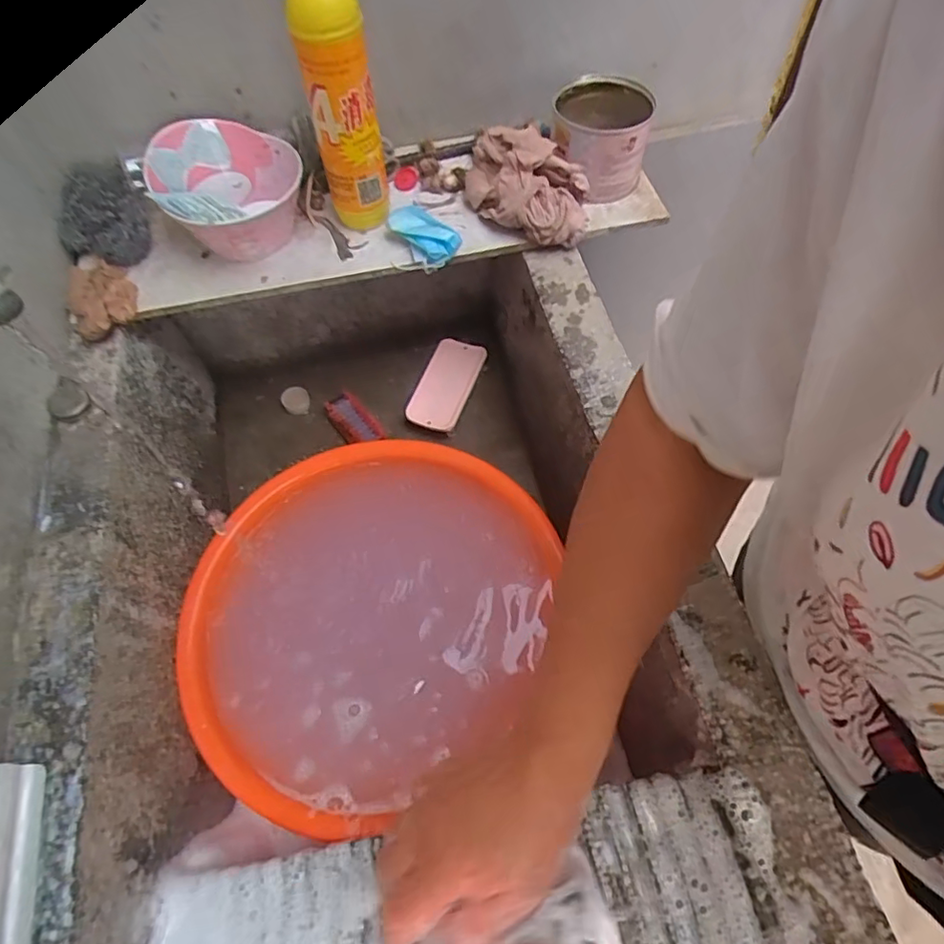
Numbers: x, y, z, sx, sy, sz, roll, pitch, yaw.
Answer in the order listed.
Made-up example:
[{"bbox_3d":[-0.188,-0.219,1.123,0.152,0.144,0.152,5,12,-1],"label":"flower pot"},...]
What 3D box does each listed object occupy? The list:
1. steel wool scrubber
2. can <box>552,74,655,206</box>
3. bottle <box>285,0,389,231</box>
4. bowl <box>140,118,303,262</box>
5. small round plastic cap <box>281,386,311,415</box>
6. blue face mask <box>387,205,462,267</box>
[{"bbox_3d":[-0.369,-0.255,0.588,0.086,0.044,0.107,-35,65,-15],"label":"steel wool scrubber"},{"bbox_3d":[0.131,-0.343,0.613,0.095,0.075,0.108,9,62,8],"label":"can"},{"bbox_3d":[-0.116,-0.332,0.521,0.061,0.232,0.059,-13,61,-4],"label":"bottle"},{"bbox_3d":[-0.237,-0.278,0.581,0.130,0.077,0.126,-1,61,2],"label":"bowl"},{"bbox_3d":[-0.231,-0.096,0.776,0.031,0.026,0.030,-1,61,2],"label":"small round plastic cap"},{"bbox_3d":[-0.049,-0.239,0.591,0.042,0.019,0.078,-35,65,-15],"label":"blue face mask"}]

